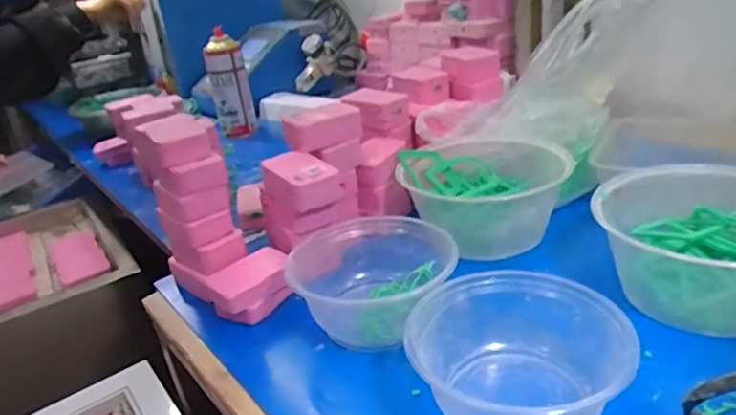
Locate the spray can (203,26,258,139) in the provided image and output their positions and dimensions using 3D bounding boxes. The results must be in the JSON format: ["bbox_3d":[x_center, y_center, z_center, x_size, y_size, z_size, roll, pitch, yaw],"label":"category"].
[{"bbox_3d":[-0.235,-0.207,0.983,0.065,0.161,0.056,-12,26,-9],"label":"spray can"}]

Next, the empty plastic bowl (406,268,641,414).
[{"bbox_3d":[0.097,0.101,0.376,0.134,0.068,0.111,-1,26,13],"label":"empty plastic bowl"}]

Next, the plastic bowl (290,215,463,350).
[{"bbox_3d":[0.003,0.061,0.474,0.128,0.056,0.142,-12,26,-10],"label":"plastic bowl"}]

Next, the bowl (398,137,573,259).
[{"bbox_3d":[0.119,-0.015,0.583,0.169,0.067,0.148,-3,26,9],"label":"bowl"}]

